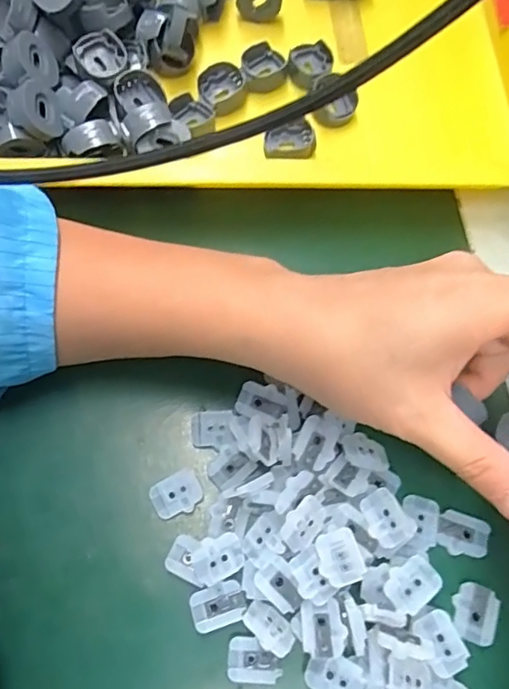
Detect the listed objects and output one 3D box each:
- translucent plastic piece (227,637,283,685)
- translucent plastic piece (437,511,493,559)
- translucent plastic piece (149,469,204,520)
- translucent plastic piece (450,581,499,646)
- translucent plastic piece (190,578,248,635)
[{"bbox_3d":[0.000,0.124,0.211,0.020,0.004,0.015,5,69,1],"label":"translucent plastic piece"},{"bbox_3d":[0.090,0.081,0.230,0.021,0.004,0.017,17,69,6],"label":"translucent plastic piece"},{"bbox_3d":[-0.034,0.066,0.235,0.022,0.005,0.016,-24,71,-10],"label":"translucent plastic piece"},{"bbox_3d":[0.090,0.110,0.220,0.017,0.004,0.021,18,69,6],"label":"translucent plastic piece"},{"bbox_3d":[-0.014,0.105,0.216,0.022,0.004,0.015,-20,70,-8],"label":"translucent plastic piece"}]

